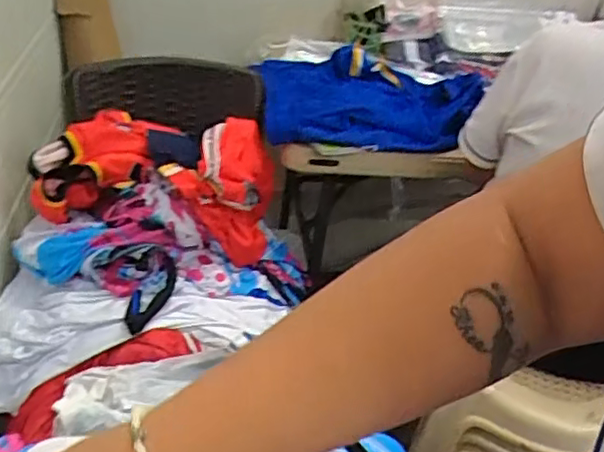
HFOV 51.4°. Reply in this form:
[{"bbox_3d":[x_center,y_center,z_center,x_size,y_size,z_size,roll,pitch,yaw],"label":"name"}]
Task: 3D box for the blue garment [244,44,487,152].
[{"bbox_3d":[0.129,-0.259,1.224,0.414,0.103,0.300,2,33,-9],"label":"blue garment"}]

